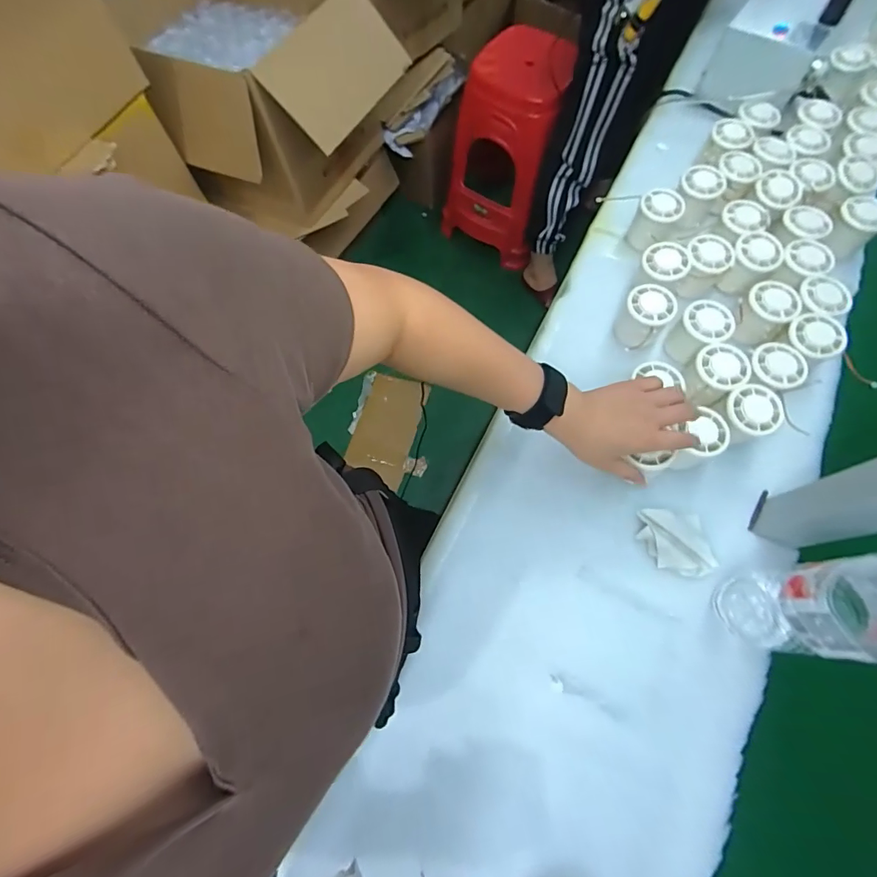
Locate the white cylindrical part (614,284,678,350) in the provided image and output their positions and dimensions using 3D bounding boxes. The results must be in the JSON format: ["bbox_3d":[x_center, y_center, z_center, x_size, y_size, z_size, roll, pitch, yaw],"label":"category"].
[{"bbox_3d":[0.245,-0.143,0.536,0.051,0.058,0.065,38,74,15],"label":"white cylindrical part"}]

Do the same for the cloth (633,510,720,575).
[{"bbox_3d":[0.245,0.106,0.458,0.075,0.013,0.061,5,69,3],"label":"cloth"}]

